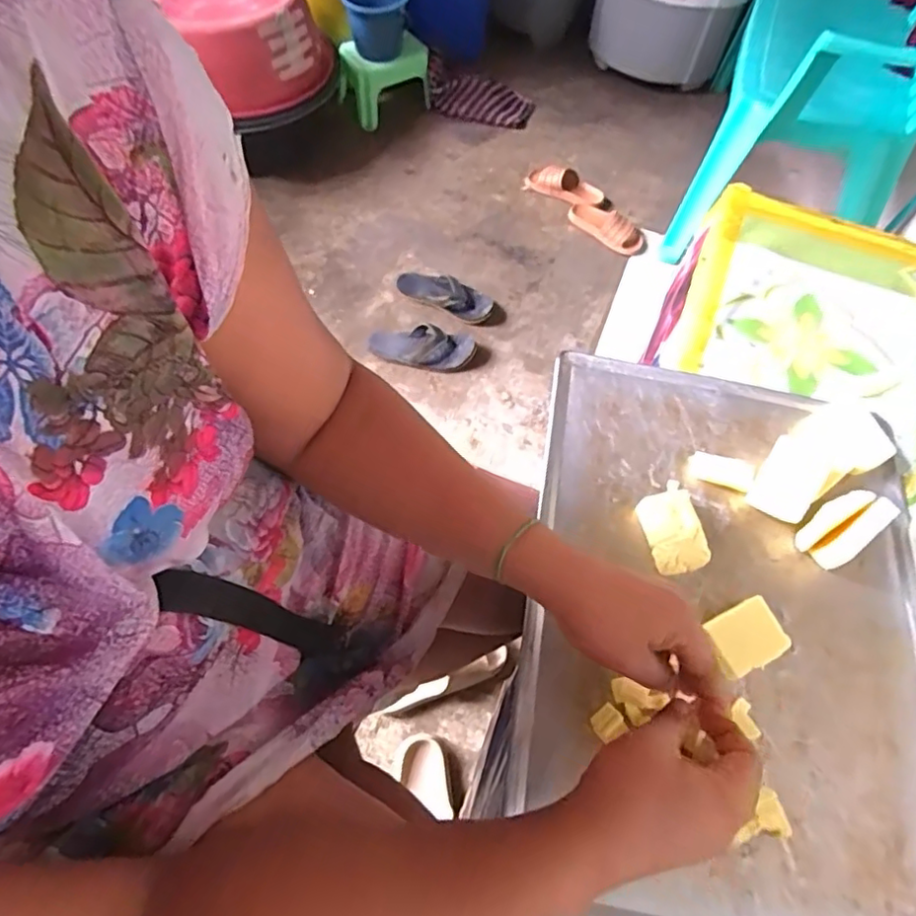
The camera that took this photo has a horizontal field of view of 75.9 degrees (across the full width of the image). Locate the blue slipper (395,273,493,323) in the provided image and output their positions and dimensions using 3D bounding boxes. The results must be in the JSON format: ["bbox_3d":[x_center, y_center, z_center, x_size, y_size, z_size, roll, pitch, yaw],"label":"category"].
[{"bbox_3d":[-0.041,-0.467,1.671,0.292,0.053,0.110,28,63,10],"label":"blue slipper"}]

